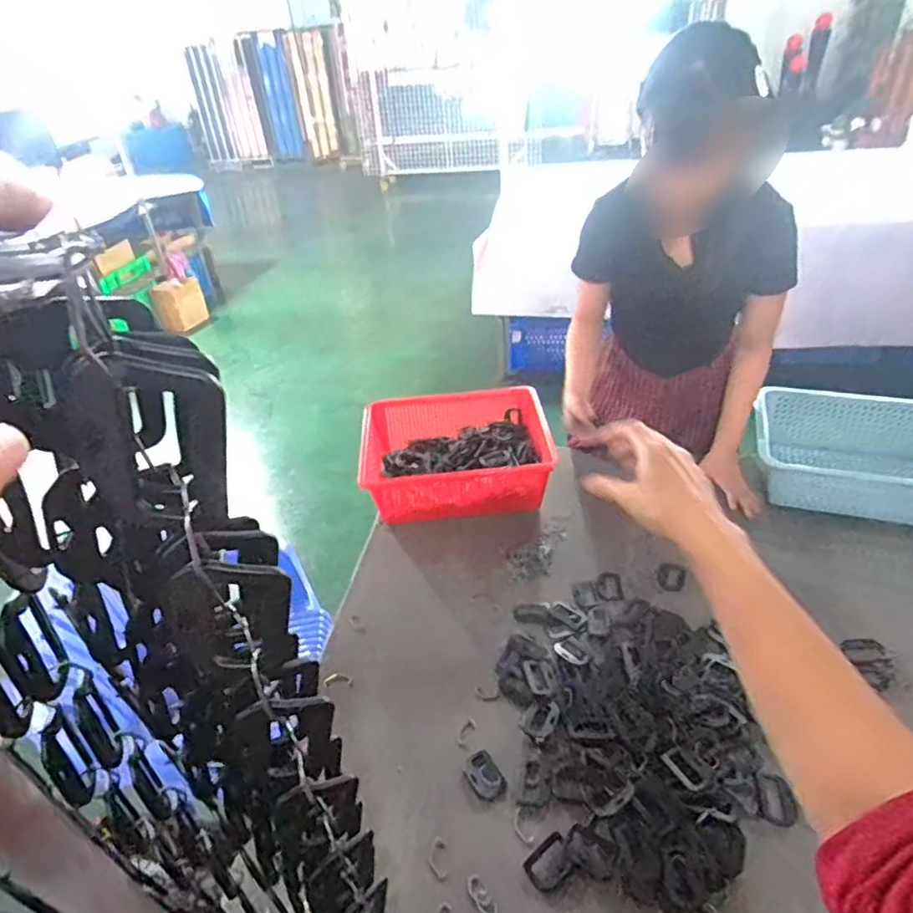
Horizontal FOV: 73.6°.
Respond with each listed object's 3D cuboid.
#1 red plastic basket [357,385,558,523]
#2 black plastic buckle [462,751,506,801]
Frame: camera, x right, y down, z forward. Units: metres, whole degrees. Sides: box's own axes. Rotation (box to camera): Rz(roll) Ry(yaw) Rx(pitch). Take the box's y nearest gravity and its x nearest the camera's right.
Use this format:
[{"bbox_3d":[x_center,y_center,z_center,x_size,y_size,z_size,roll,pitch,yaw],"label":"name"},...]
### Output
[{"bbox_3d":[-0.005,-0.025,1.304,0.393,0.109,0.337,-5,35,0],"label":"red plastic basket"},{"bbox_3d":[0.036,0.417,0.798,0.042,0.012,0.060,-22,39,-23],"label":"black plastic buckle"}]

